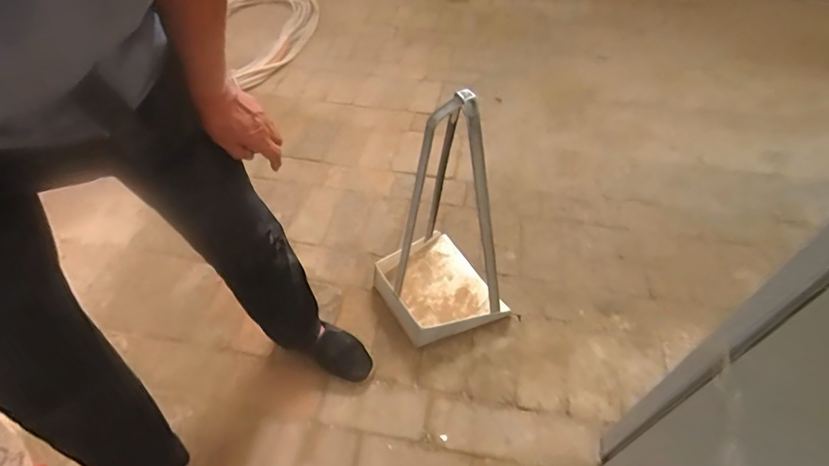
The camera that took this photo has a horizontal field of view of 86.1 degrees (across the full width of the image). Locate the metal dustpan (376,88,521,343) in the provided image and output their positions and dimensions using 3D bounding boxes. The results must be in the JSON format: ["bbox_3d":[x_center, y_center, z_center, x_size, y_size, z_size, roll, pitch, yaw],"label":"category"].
[{"bbox_3d":[0.070,-0.031,1.000,0.299,0.567,0.316,-21,52,-18],"label":"metal dustpan"}]

